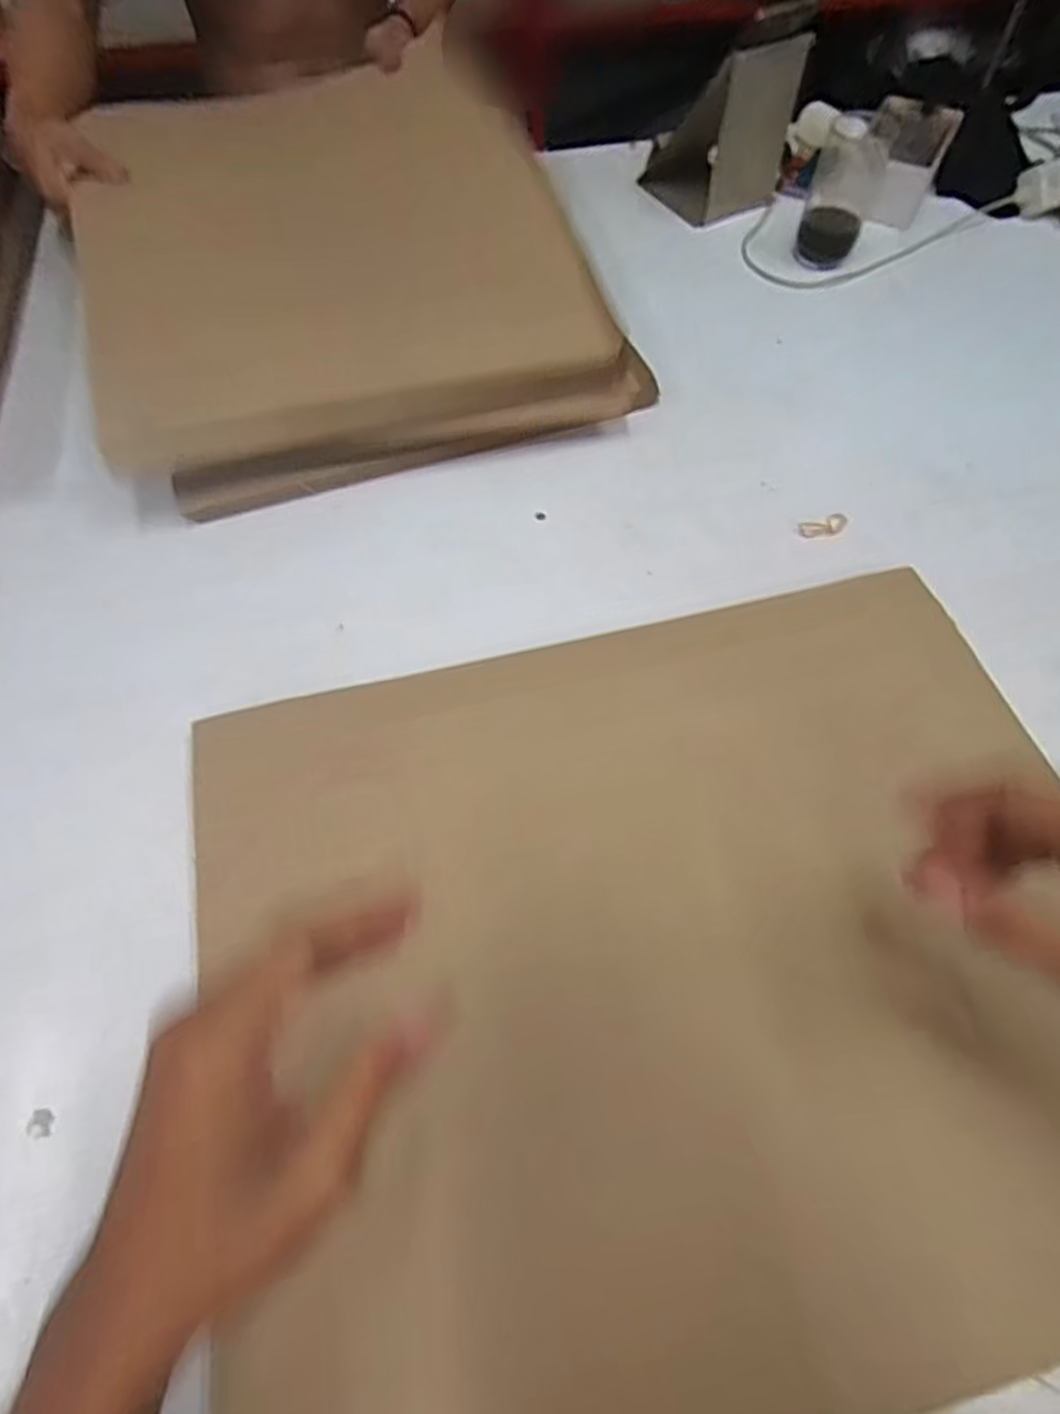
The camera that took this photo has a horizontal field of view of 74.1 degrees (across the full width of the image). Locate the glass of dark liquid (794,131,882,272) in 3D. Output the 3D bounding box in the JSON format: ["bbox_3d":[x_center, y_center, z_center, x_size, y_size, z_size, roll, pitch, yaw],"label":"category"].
[{"bbox_3d":[0.323,-0.534,0.740,0.066,0.111,0.071,21,62,10],"label":"glass of dark liquid"}]

